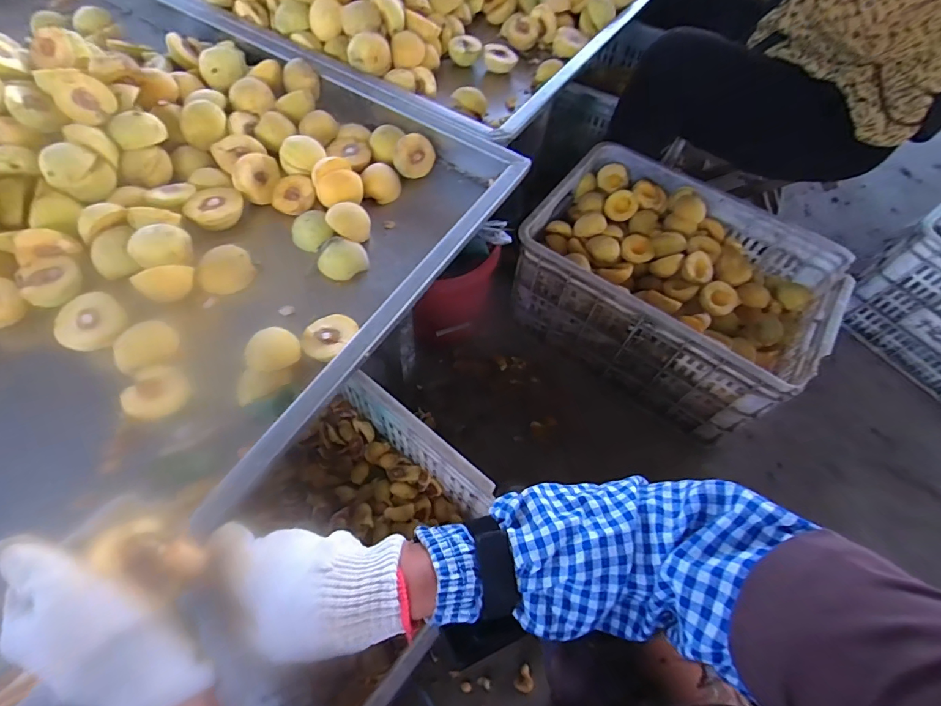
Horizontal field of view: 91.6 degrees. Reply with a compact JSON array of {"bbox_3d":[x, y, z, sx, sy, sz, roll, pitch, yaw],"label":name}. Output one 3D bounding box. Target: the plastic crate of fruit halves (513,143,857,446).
[{"bbox_3d":[0.388,-0.138,0.918,0.526,0.224,0.366,32,63,13],"label":"plastic crate of fruit halves"}]

